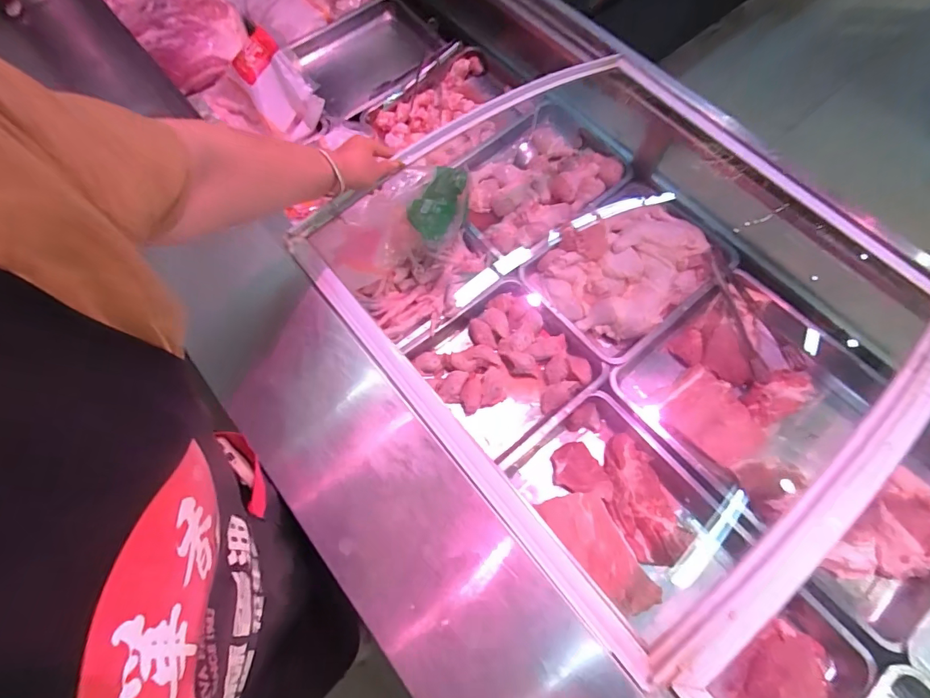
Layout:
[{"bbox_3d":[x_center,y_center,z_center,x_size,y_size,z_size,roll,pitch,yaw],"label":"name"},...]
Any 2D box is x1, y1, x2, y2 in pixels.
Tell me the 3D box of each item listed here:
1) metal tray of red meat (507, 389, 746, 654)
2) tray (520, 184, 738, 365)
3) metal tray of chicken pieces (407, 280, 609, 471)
[{"bbox_3d":[0.292,0.294,0.771,0.252,0.081,0.400,-36,72,-12],"label":"metal tray of red meat"},{"bbox_3d":[0.344,-0.173,0.939,0.367,0.082,0.297,-34,72,-12],"label":"tray"},{"bbox_3d":[0.086,0.034,0.873,0.282,0.056,0.283,-37,72,-12],"label":"metal tray of chicken pieces"}]

